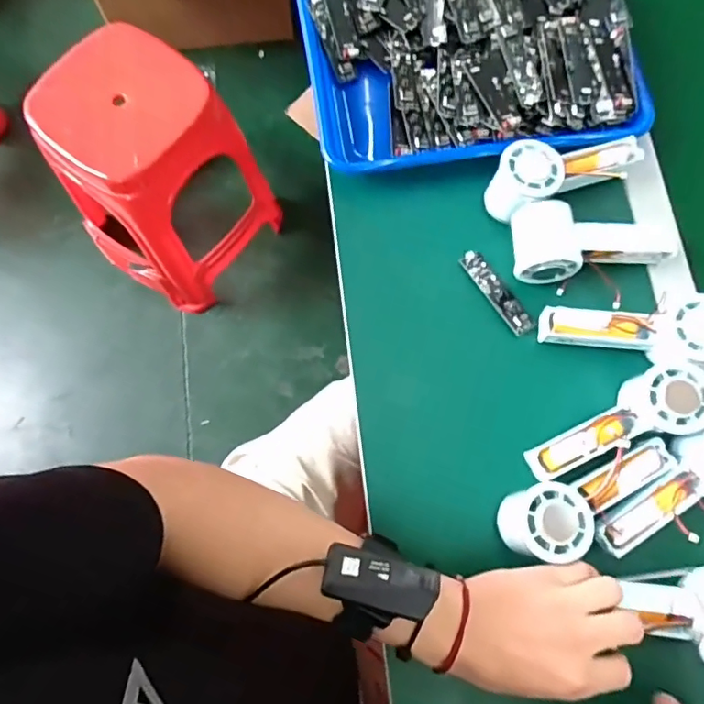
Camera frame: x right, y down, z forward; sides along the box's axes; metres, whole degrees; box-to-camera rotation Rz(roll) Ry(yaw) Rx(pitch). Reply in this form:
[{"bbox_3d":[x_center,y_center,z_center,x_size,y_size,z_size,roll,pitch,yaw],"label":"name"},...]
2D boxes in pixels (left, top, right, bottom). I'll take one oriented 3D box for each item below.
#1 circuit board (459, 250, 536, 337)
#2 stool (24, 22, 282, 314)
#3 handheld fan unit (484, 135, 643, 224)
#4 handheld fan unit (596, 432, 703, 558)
[{"bbox_3d":[0.137,-0.057,0.501,0.023,0.007,0.093,-34,79,-9],"label":"circuit board"},{"bbox_3d":[-0.407,-0.349,1.105,0.345,0.417,0.328,34,78,7],"label":"stool"},{"bbox_3d":[0.206,-0.172,0.503,0.152,0.052,0.054,-17,77,-6],"label":"handheld fan unit"},{"bbox_3d":[0.267,0.111,0.430,0.154,0.032,0.057,-38,80,4],"label":"handheld fan unit"}]

